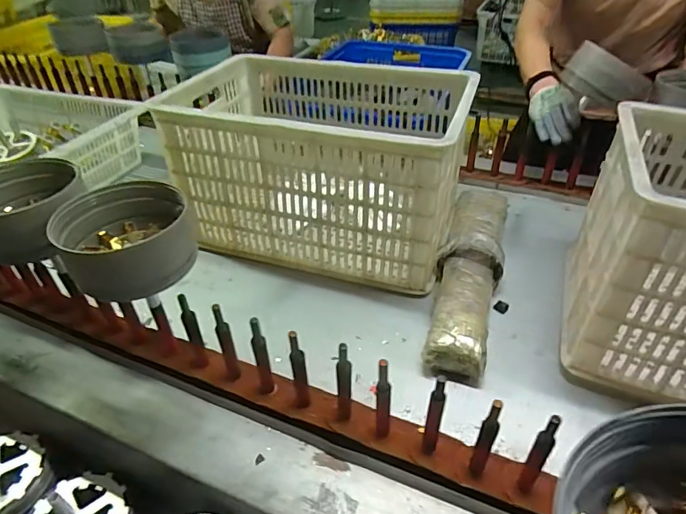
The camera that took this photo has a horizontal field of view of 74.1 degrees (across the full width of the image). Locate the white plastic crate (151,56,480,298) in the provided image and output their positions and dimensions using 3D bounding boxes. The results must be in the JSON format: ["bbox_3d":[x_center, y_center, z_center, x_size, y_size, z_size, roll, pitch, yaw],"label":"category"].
[{"bbox_3d":[-0.029,-0.167,0.816,0.451,0.267,0.307,11,38,17],"label":"white plastic crate"}]

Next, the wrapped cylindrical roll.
[{"bbox_3d":[0.205,0.005,0.732,0.092,0.087,0.419,10,37,16],"label":"wrapped cylindrical roll"}]

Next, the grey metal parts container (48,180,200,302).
[{"bbox_3d":[-0.241,-0.022,0.512,0.129,0.090,0.111,-17,39,-20],"label":"grey metal parts container"}]

